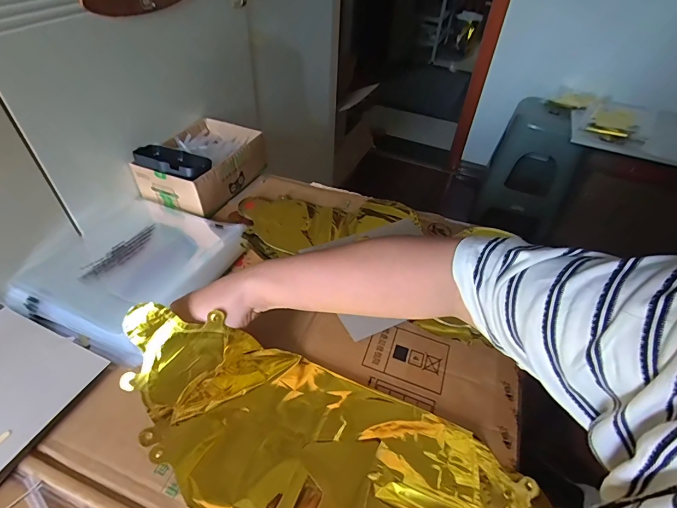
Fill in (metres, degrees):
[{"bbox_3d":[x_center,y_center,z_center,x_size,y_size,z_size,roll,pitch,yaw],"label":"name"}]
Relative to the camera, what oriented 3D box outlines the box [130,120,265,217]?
[{"bbox_3d":[-0.224,-0.154,0.615,0.135,0.075,0.185,19,46,14],"label":"box"}]

